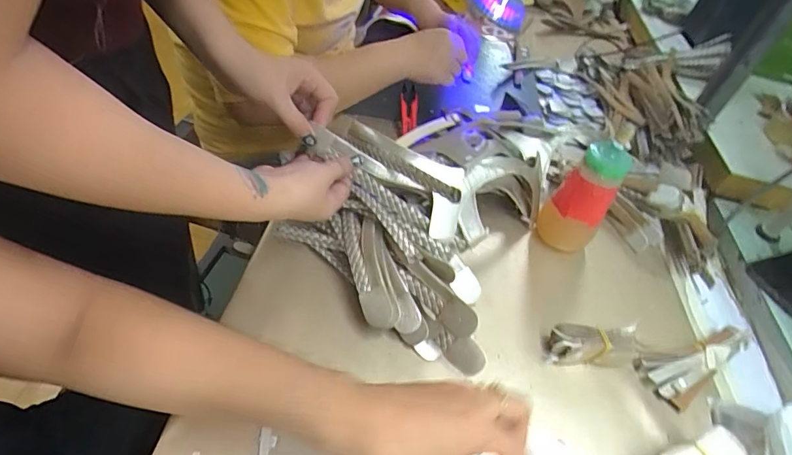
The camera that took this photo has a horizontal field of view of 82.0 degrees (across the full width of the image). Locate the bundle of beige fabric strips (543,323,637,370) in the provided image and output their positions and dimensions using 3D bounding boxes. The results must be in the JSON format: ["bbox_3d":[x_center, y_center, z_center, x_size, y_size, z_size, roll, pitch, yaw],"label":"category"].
[{"bbox_3d":[0.190,0.110,0.431,0.091,0.037,0.026,6,46,-8],"label":"bundle of beige fabric strips"}]

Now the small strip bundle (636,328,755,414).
[{"bbox_3d":[0.300,0.133,0.446,0.127,0.015,0.050,-11,50,-22],"label":"small strip bundle"}]

